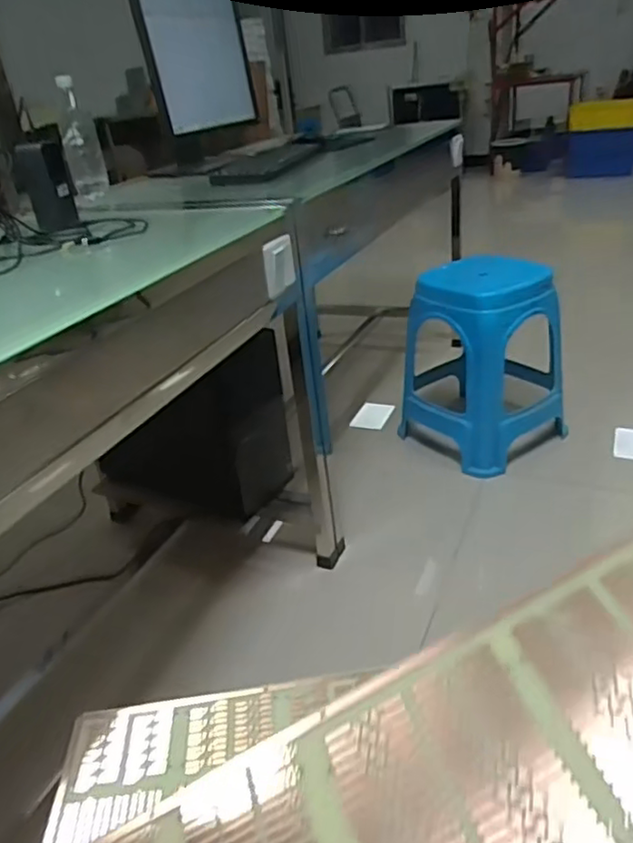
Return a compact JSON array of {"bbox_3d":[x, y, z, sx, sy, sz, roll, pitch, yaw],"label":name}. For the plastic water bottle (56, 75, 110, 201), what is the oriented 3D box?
[{"bbox_3d":[-0.496,-0.592,1.341,0.076,0.219,0.073,-15,30,-13],"label":"plastic water bottle"}]

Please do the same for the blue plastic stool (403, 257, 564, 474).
[{"bbox_3d":[0.419,-0.163,1.645,0.323,0.451,0.337,-25,34,-28],"label":"blue plastic stool"}]

